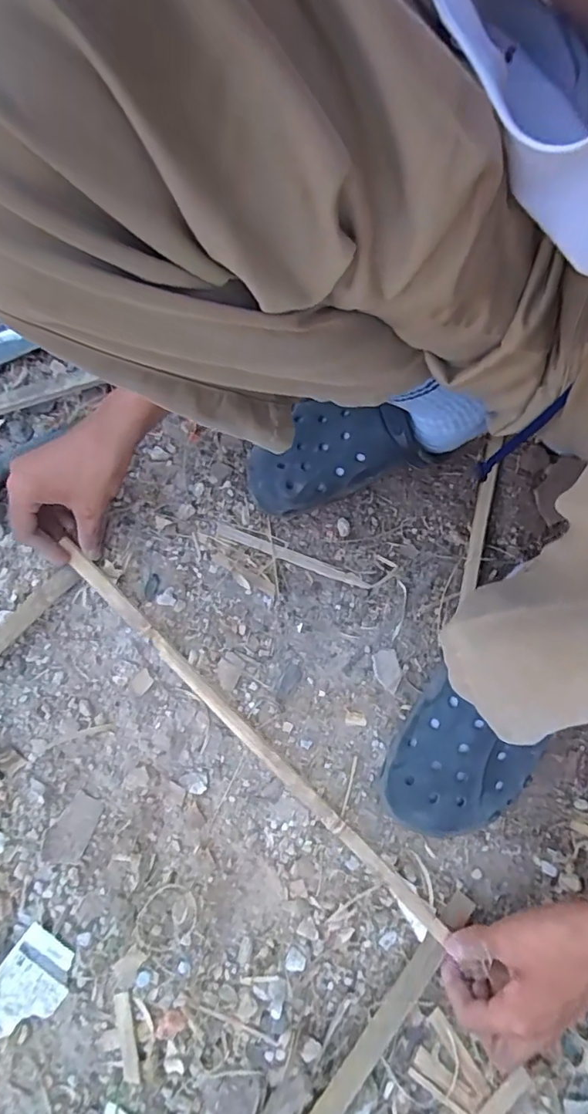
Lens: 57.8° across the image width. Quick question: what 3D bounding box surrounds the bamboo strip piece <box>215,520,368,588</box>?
[{"bbox_3d":[-0.003,-0.001,0.552,0.167,0.011,0.013,20,75,7],"label":"bamboo strip piece"}]

